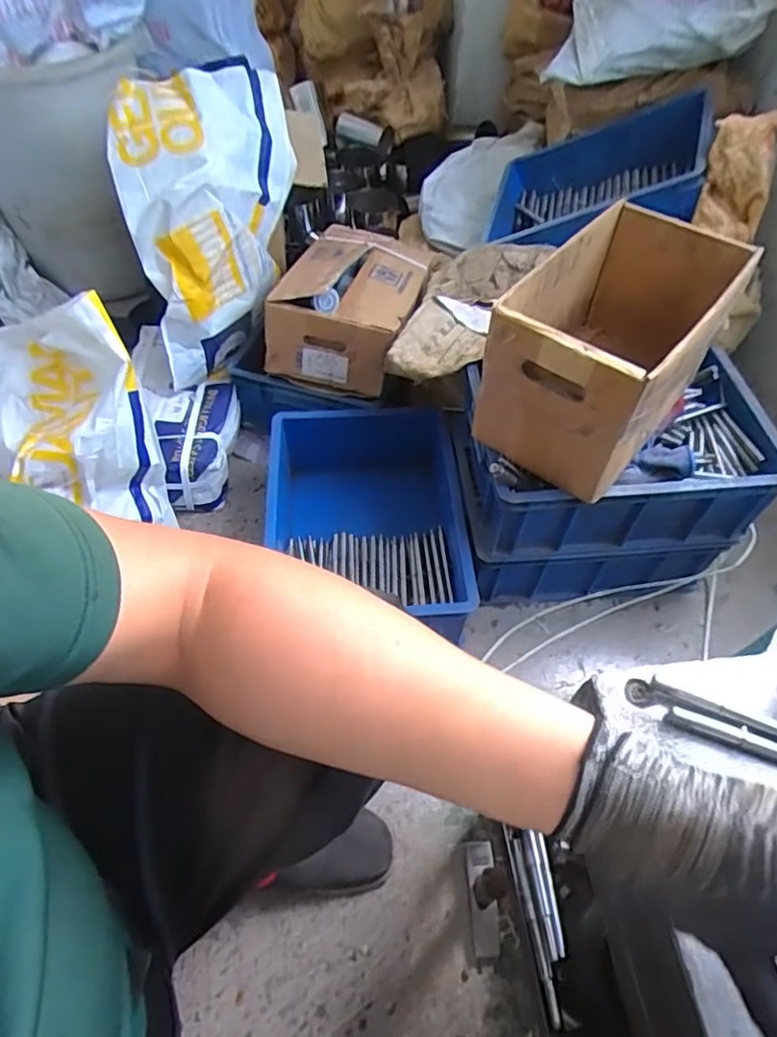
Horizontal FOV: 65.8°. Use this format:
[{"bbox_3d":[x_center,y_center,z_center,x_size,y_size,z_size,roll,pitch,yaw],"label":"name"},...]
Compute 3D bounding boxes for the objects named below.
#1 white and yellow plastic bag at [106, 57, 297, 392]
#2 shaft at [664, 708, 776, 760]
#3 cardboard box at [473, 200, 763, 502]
[{"bbox_3d":[-0.299,-0.511,1.054,0.278,0.366,0.347,-8,55,-7],"label":"white and yellow plastic bag"},{"bbox_3d":[0.278,0.165,0.413,0.163,0.010,0.013,19,56,12],"label":"shaft"},{"bbox_3d":[0.279,-0.215,0.760,0.191,0.196,0.308,35,61,21],"label":"cardboard box"}]

